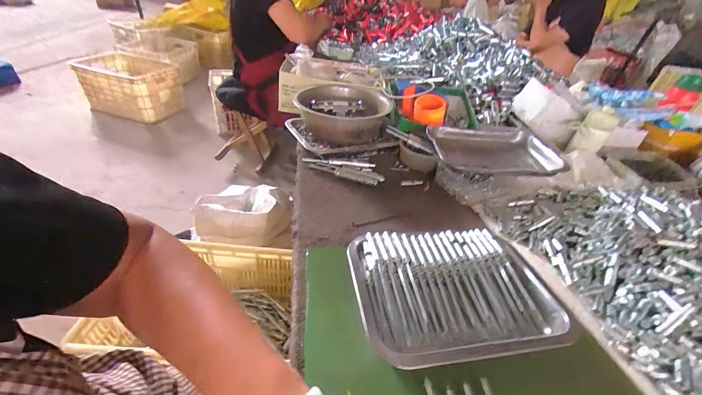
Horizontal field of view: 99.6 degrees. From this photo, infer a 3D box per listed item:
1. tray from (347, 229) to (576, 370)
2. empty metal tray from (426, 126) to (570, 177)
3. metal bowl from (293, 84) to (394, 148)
[{"bbox_3d":[0.129,0.123,0.387,0.246,0.046,0.176,-1,38,-12],"label":"tray"},{"bbox_3d":[0.298,-0.103,0.642,0.246,0.038,0.182,5,38,-5],"label":"empty metal tray"},{"bbox_3d":[-0.027,-0.210,0.728,0.229,0.081,0.242,14,38,7],"label":"metal bowl"}]

